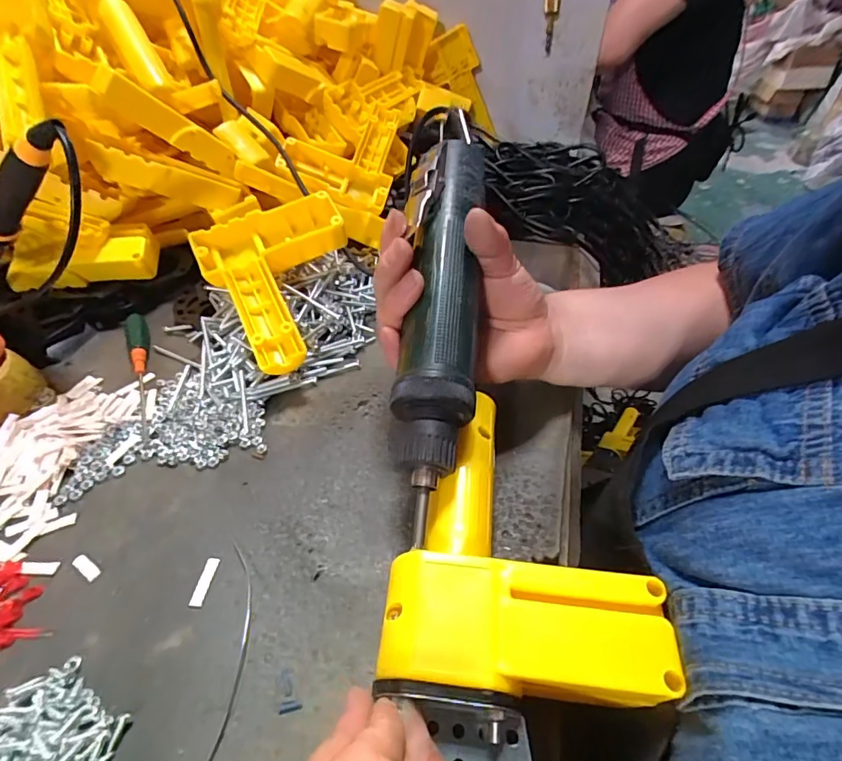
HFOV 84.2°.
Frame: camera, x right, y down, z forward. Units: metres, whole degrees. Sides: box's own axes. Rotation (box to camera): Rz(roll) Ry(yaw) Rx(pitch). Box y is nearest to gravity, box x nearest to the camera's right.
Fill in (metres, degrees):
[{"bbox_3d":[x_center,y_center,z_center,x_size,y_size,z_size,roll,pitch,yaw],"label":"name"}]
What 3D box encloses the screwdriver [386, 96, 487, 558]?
[{"bbox_3d":[0.011,-0.048,0.256,0.040,0.034,0.247,4,66,4],"label":"screwdriver"}]

